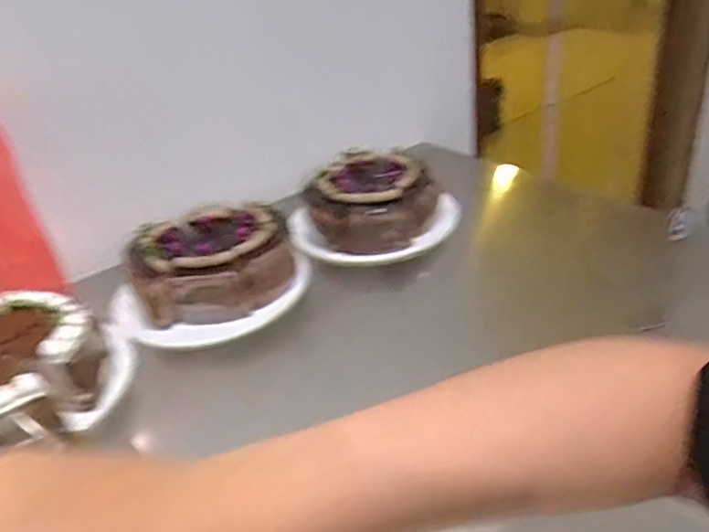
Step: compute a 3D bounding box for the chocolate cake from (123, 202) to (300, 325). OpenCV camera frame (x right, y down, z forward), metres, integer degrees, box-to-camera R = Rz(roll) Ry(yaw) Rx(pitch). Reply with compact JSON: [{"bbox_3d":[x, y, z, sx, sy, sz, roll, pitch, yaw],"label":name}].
[{"bbox_3d":[-0.152,-0.006,0.659,0.179,0.065,0.142,-21,34,-20],"label":"chocolate cake"}]

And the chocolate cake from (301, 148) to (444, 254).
[{"bbox_3d":[0.027,-0.087,0.748,0.155,0.062,0.168,6,34,21],"label":"chocolate cake"}]

